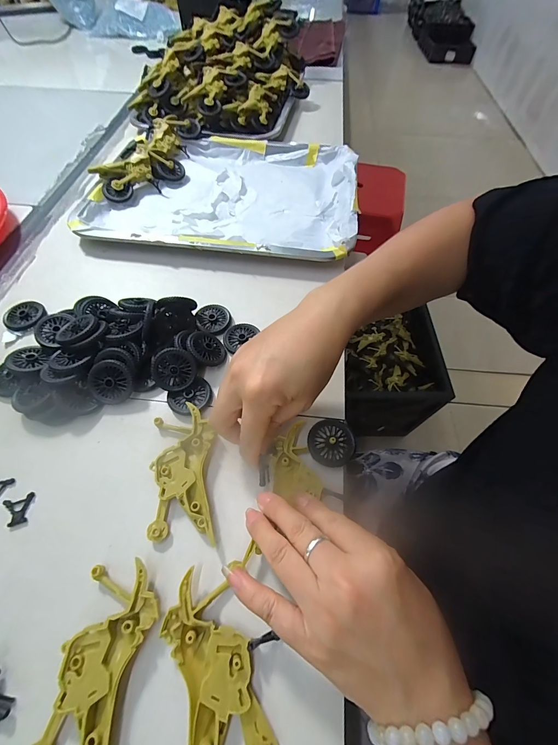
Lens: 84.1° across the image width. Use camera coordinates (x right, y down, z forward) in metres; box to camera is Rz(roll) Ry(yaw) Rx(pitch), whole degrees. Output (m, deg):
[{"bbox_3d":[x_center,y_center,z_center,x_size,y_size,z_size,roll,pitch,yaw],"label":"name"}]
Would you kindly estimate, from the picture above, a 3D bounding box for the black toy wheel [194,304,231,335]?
[{"bbox_3d":[-0.069,-0.056,0.321,0.035,0.005,0.036,0,59,0],"label":"black toy wheel"}]

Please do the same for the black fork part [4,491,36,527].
[{"bbox_3d":[-0.192,0.101,0.227,0.020,0.004,0.021,-18,61,-11],"label":"black fork part"}]

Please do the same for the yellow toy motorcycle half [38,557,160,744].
[{"bbox_3d":[-0.102,0.169,0.182,0.047,0.013,0.096,6,59,3],"label":"yellow toy motorcycle half"}]

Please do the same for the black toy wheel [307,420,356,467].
[{"bbox_3d":[0.042,0.055,0.248,0.036,0.009,0.037,0,59,0],"label":"black toy wheel"}]

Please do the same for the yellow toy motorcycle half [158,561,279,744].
[{"bbox_3d":[-0.037,0.172,0.180,0.050,0.014,0.096,-11,60,-7],"label":"yellow toy motorcycle half"}]

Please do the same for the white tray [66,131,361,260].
[{"bbox_3d":[-0.065,-0.252,0.426,0.333,0.029,0.262,8,59,4],"label":"white tray"}]

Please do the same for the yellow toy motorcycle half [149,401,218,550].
[{"bbox_3d":[-0.074,0.076,0.240,0.046,0.013,0.097,-7,59,-5],"label":"yellow toy motorcycle half"}]

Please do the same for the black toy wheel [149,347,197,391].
[{"bbox_3d":[-0.094,-0.002,0.276,0.037,0.007,0.037,-45,99,-5],"label":"black toy wheel"}]

